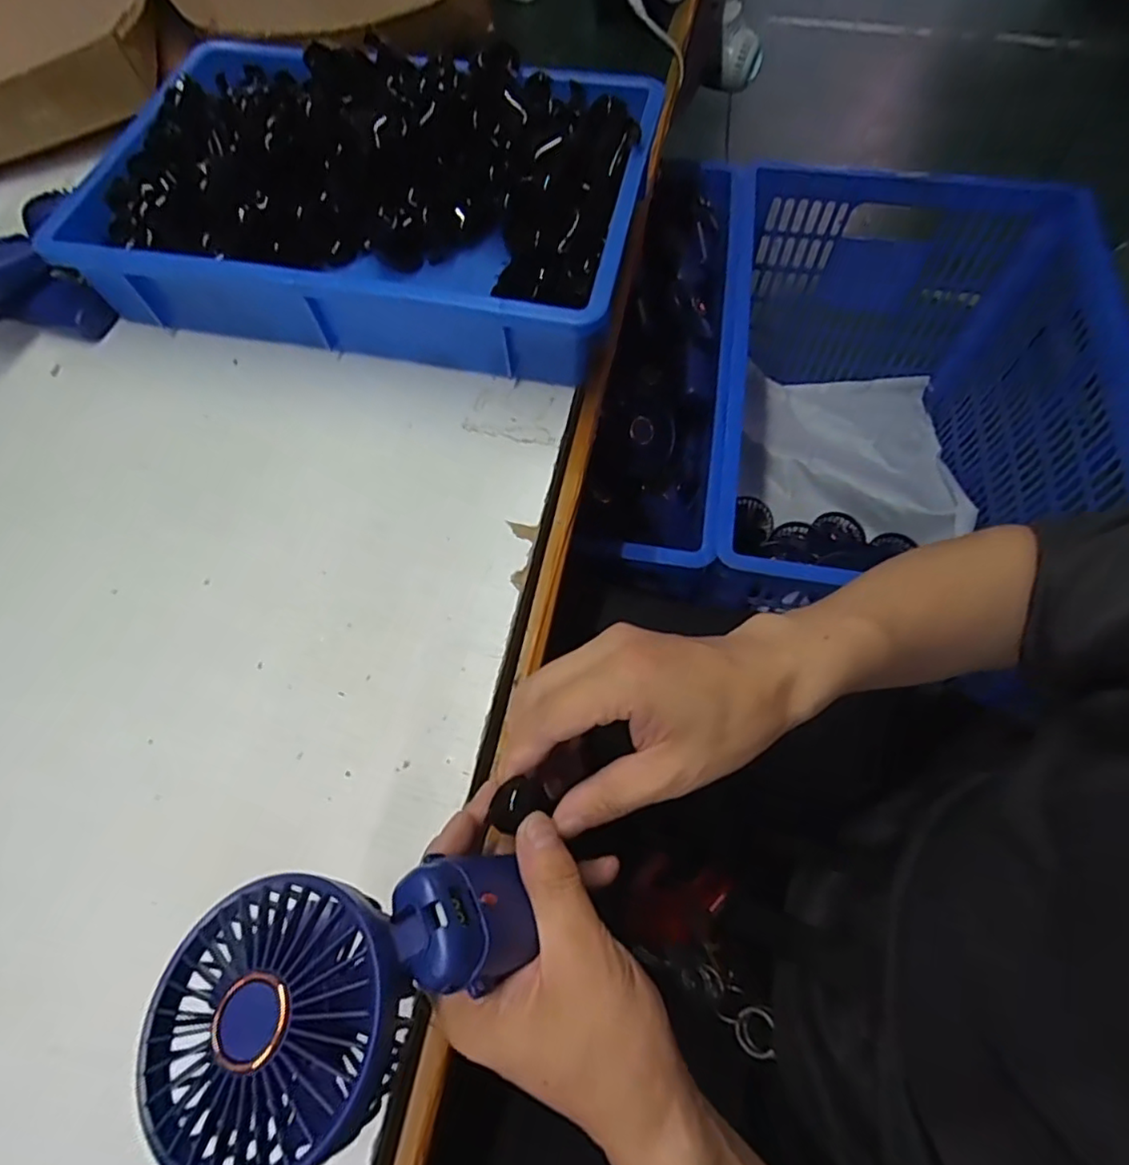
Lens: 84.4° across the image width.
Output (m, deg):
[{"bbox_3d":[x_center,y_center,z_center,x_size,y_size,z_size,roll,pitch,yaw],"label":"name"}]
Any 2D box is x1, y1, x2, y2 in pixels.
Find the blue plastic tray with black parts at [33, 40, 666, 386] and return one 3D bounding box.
[{"bbox_3d":[-0.153,-0.315,0.513,0.425,0.085,0.279,11,66,9],"label":"blue plastic tray with black parts"}]

